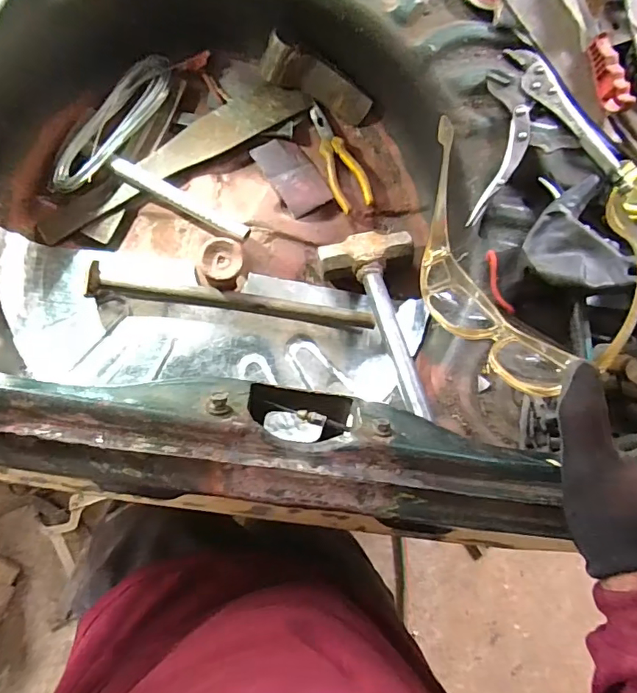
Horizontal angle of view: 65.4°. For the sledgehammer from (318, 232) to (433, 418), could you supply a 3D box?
[{"bbox_3d":[0.082,-0.036,0.612,0.114,0.035,0.268,-9,61,-7],"label":"sledgehammer"}]

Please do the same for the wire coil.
[{"bbox_3d":[-0.274,-0.295,0.652,0.063,0.027,0.224,34,85,-5],"label":"wire coil"}]

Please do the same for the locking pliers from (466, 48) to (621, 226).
[{"bbox_3d":[0.242,-0.257,0.590,0.164,0.024,0.183,-15,82,12],"label":"locking pliers"}]

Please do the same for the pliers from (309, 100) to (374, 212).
[{"bbox_3d":[0.024,-0.268,0.705,0.052,0.014,0.156,-26,92,-7],"label":"pliers"}]

